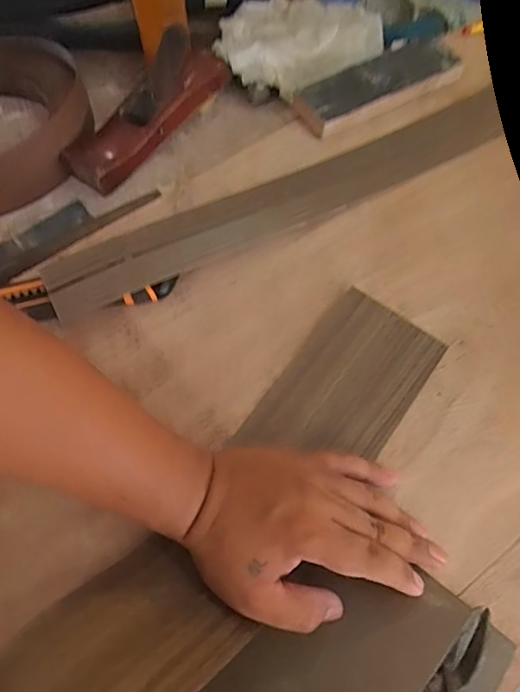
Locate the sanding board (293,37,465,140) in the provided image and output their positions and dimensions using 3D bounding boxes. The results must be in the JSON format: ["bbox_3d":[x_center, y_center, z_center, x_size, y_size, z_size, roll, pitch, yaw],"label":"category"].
[{"bbox_3d":[0.120,-0.267,0.530,0.175,0.023,0.062,-28,66,-12],"label":"sanding board"}]

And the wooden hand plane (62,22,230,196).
[{"bbox_3d":[-0.110,-0.233,0.498,0.059,0.069,0.191,31,69,16],"label":"wooden hand plane"}]

